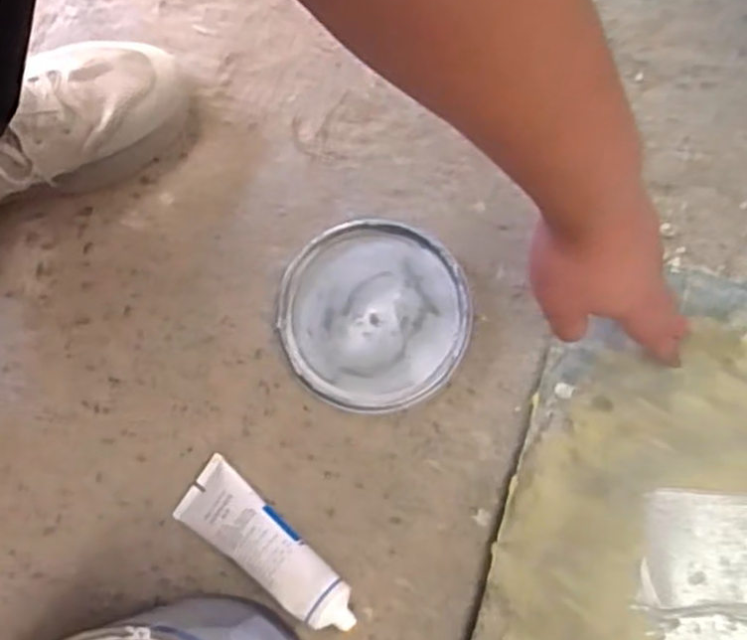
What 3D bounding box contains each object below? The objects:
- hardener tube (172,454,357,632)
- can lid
[{"bbox_3d":[-0.072,0.156,0.506,0.144,0.034,0.050,35,82,12],"label":"hardener tube"},{"bbox_3d":[0.000,-0.004,0.553,0.139,0.018,0.138,-1,74,2],"label":"can lid"}]

